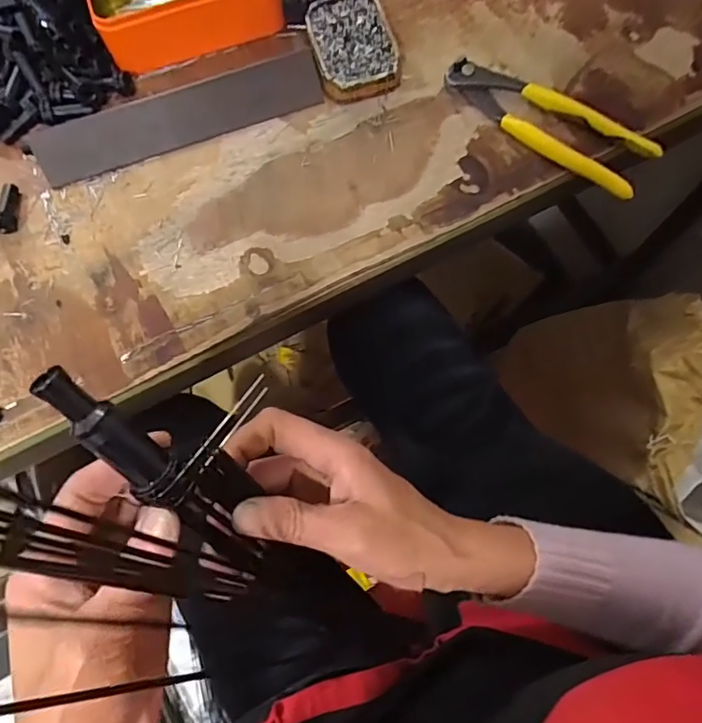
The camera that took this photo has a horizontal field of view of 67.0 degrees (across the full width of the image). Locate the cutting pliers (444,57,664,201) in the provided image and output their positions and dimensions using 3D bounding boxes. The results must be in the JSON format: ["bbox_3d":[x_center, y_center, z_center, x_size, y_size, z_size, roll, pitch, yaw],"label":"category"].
[{"bbox_3d":[0.145,-0.182,0.394,0.163,0.021,0.046,40,78,12],"label":"cutting pliers"}]

